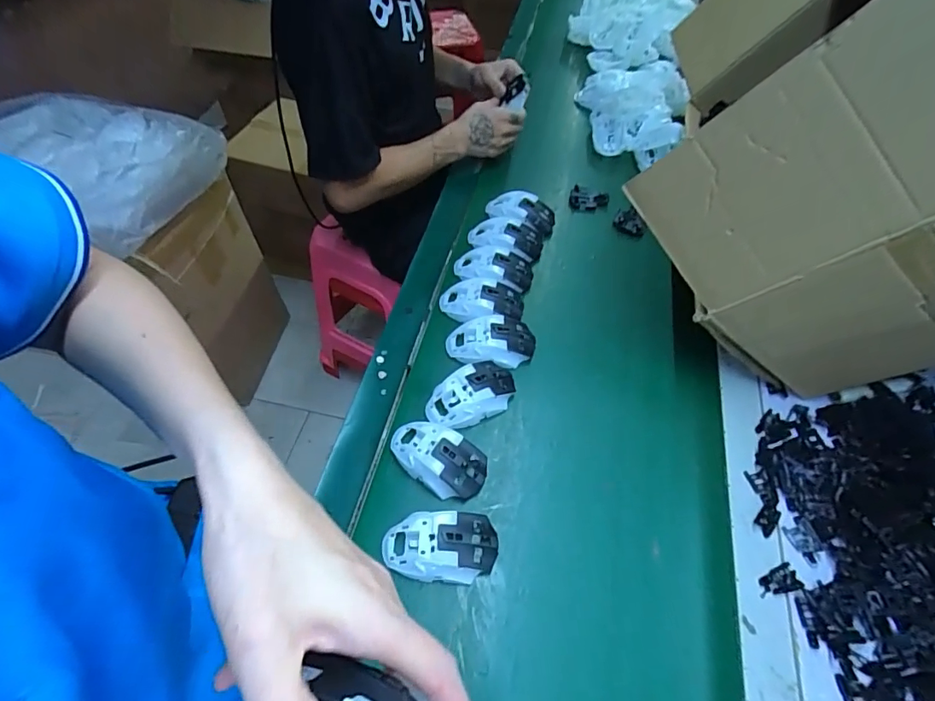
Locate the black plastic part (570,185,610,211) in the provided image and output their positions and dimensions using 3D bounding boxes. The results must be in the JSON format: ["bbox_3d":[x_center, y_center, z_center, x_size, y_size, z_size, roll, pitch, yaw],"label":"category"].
[{"bbox_3d":[0.208,-0.258,0.831,0.064,0.020,0.046,15,57,11],"label":"black plastic part"}]

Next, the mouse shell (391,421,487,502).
[{"bbox_3d":[-0.034,0.120,0.556,0.119,0.036,0.067,29,61,19],"label":"mouse shell"}]

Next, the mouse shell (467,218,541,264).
[{"bbox_3d":[0.060,-0.176,0.760,0.115,0.040,0.062,16,58,12],"label":"mouse shell"}]

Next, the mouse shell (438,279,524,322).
[{"bbox_3d":[0.021,-0.068,0.681,0.115,0.031,0.070,-6,56,-3],"label":"mouse shell"}]

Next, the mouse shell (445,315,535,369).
[{"bbox_3d":[0.032,-0.011,0.645,0.115,0.029,0.068,-4,56,-2],"label":"mouse shell"}]

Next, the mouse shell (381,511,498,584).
[{"bbox_3d":[-0.027,0.203,0.498,0.112,0.040,0.067,-2,56,0],"label":"mouse shell"}]

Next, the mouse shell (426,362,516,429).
[{"bbox_3d":[0.005,0.056,0.600,0.114,0.037,0.061,-26,59,-16],"label":"mouse shell"}]

